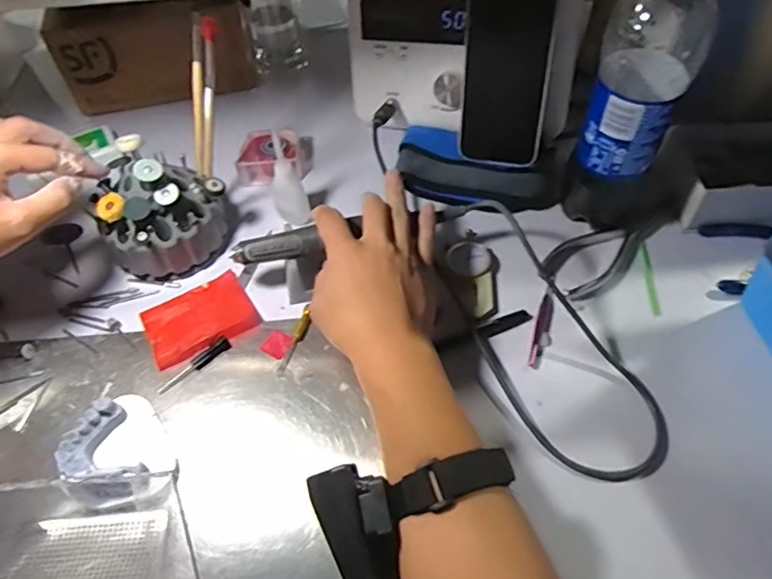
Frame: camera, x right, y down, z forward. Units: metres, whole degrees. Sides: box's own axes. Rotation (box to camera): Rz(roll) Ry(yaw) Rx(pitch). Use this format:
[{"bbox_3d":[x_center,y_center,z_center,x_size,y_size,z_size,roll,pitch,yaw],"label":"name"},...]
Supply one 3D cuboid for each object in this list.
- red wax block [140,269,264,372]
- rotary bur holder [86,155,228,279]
[{"bbox_3d":[-0.158,0.020,0.479,0.086,0.015,0.070,-27,57,-15],"label":"red wax block"},{"bbox_3d":[-0.195,-0.070,0.496,0.111,0.099,0.083,-17,55,-8],"label":"rotary bur holder"}]

